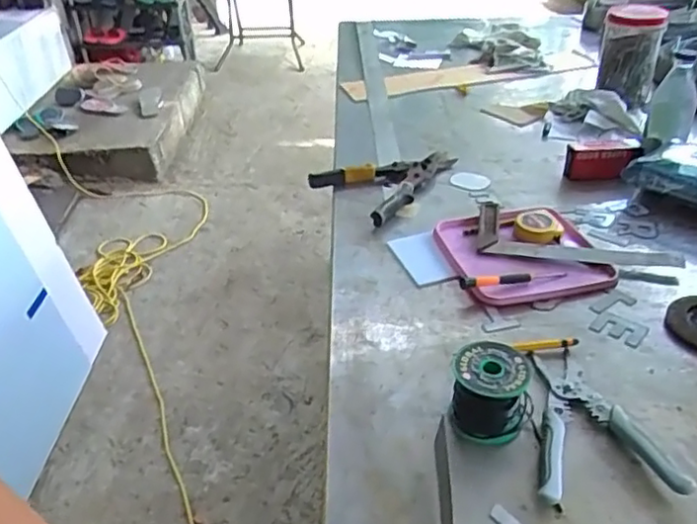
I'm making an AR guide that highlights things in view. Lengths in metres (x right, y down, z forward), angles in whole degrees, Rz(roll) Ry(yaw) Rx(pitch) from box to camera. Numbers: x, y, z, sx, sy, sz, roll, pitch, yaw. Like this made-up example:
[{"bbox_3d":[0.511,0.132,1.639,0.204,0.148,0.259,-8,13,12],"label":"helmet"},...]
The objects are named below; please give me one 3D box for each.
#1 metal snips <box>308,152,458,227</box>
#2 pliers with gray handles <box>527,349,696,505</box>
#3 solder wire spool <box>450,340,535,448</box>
[{"bbox_3d":[0.072,-0.131,1.022,0.223,0.033,0.163,-27,42,-32],"label":"metal snips"},{"bbox_3d":[0.220,0.143,0.616,0.124,0.029,0.181,-3,34,-2],"label":"pliers with gray handles"},{"bbox_3d":[0.134,0.123,0.610,0.072,0.067,0.065,8,36,14],"label":"solder wire spool"}]

